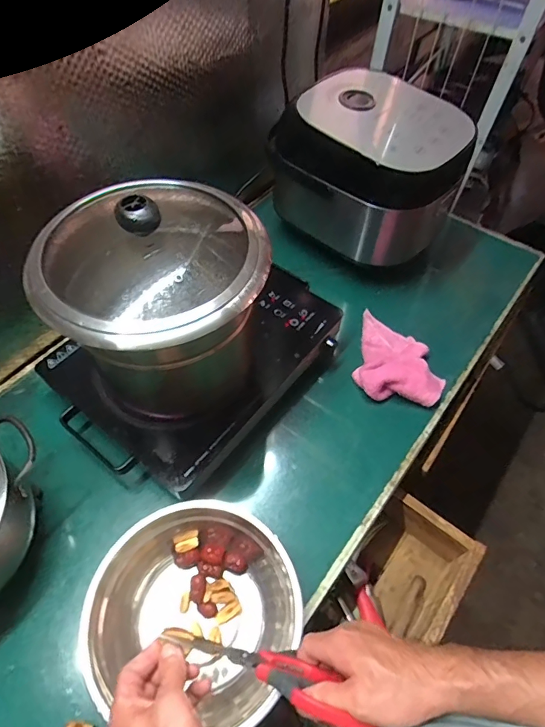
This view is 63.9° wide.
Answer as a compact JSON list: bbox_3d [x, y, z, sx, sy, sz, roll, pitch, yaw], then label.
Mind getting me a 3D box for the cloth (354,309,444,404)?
[{"bbox_3d":[0.215,-0.005,0.730,0.140,0.034,0.156,14,56,7],"label":"cloth"}]

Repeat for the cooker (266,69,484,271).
[{"bbox_3d":[0.180,-0.356,0.829,0.308,0.229,0.218,33,60,19],"label":"cooker"}]

